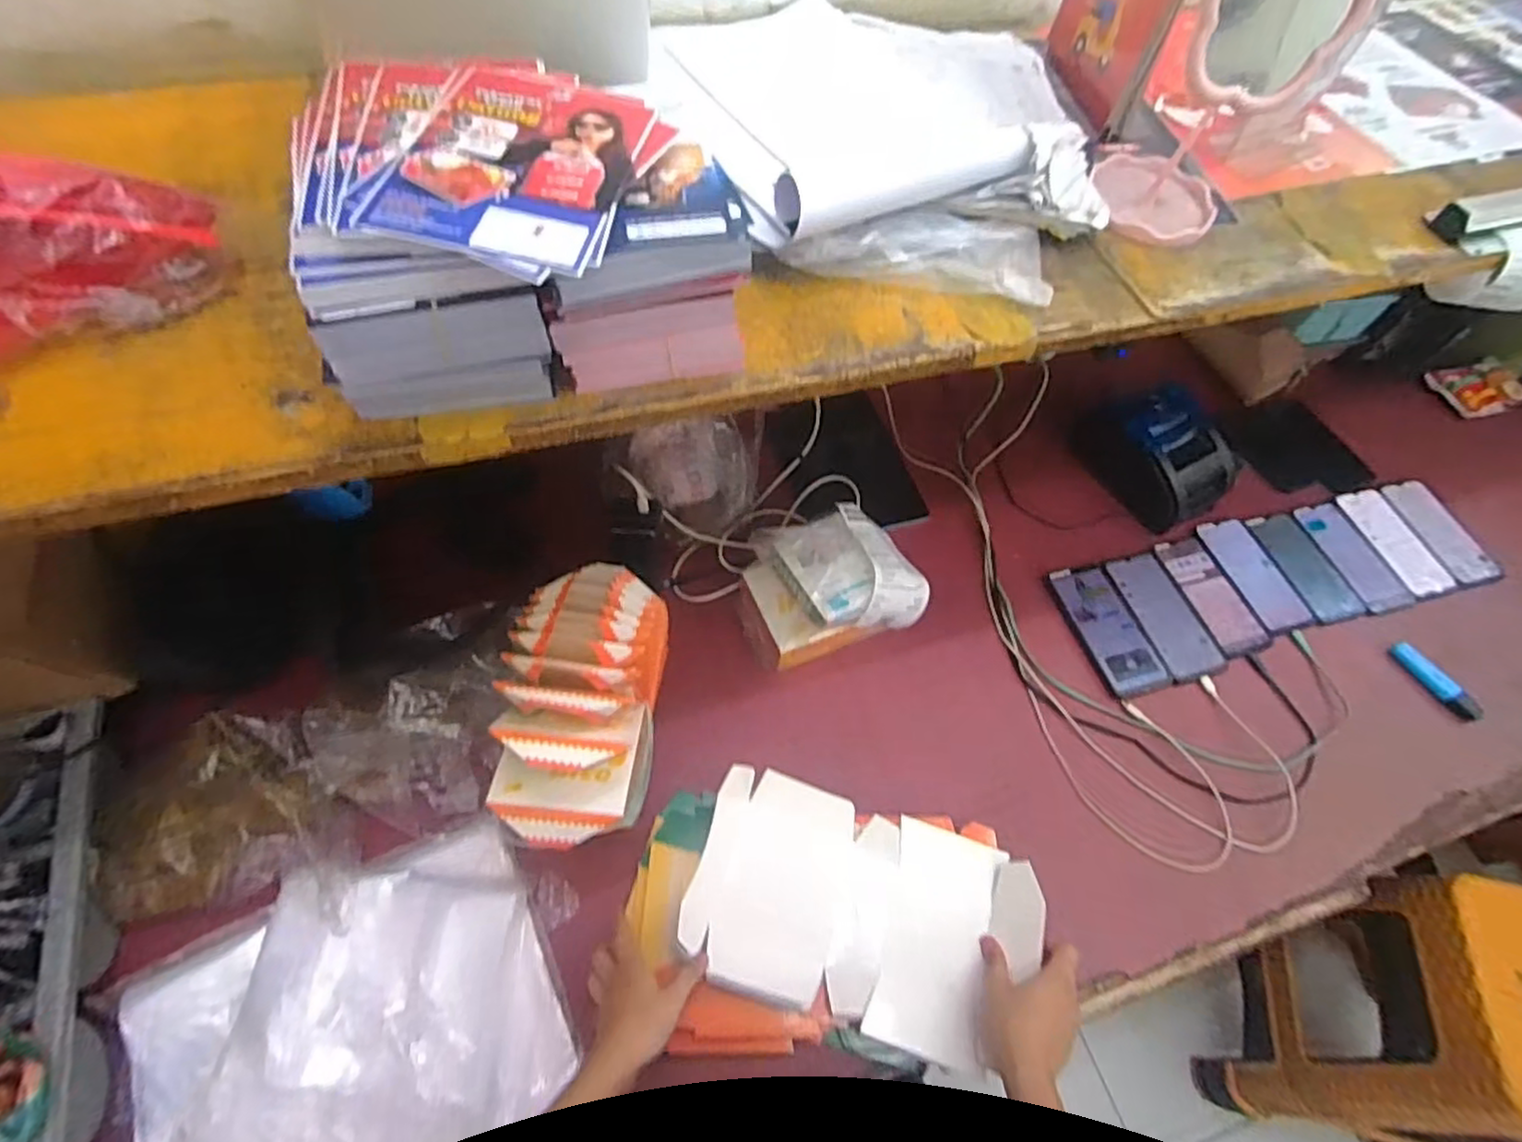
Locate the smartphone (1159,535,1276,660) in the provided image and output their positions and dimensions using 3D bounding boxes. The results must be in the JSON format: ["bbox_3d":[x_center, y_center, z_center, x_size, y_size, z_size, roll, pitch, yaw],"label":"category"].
[{"bbox_3d":[0.563,0.027,0.852,0.064,0.013,0.160,-13,60,-12],"label":"smartphone"}]

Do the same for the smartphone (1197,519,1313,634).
[{"bbox_3d":[0.635,0.004,0.881,0.070,0.013,0.167,-4,58,-7],"label":"smartphone"}]

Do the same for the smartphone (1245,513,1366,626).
[{"bbox_3d":[0.715,-0.005,0.894,0.080,0.015,0.163,-9,59,-9],"label":"smartphone"}]

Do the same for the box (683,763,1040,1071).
[{"bbox_3d":[0.093,0.302,0.622,0.297,0.043,0.169,16,58,6],"label":"box"}]

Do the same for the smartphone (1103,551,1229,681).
[{"bbox_3d":[0.496,0.053,0.838,0.080,0.009,0.166,-10,59,-10],"label":"smartphone"}]

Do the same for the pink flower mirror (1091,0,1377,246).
[{"bbox_3d":[0.321,-0.336,0.475,0.108,0.182,0.109,29,60,13],"label":"pink flower mirror"}]

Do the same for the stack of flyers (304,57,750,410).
[{"bbox_3d":[-0.118,-0.177,0.382,0.214,0.114,0.168,-5,59,-7],"label":"stack of flyers"}]

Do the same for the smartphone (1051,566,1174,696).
[{"bbox_3d":[0.417,0.068,0.818,0.075,0.010,0.165,-12,60,-11],"label":"smartphone"}]

